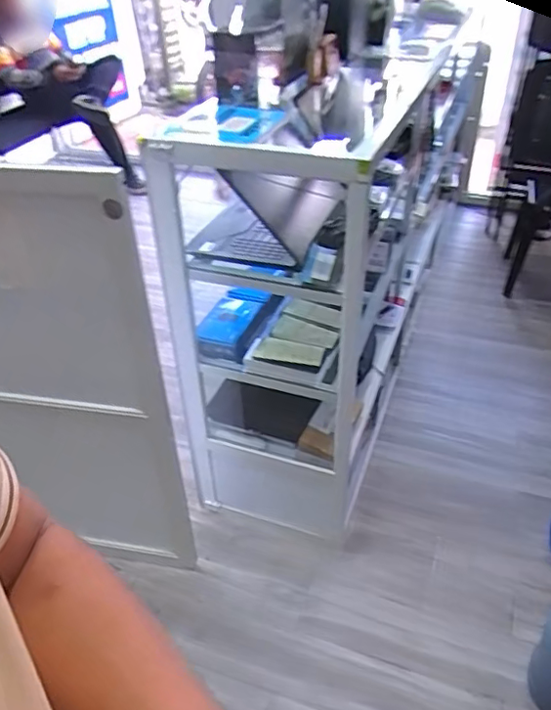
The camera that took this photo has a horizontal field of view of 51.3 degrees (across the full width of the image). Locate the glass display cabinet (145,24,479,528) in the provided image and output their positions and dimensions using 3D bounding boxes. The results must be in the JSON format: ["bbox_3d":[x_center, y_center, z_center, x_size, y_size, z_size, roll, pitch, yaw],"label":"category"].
[{"bbox_3d":[0.180,-0.244,1.611,0.402,0.971,1.125,15,41,21],"label":"glass display cabinet"}]

